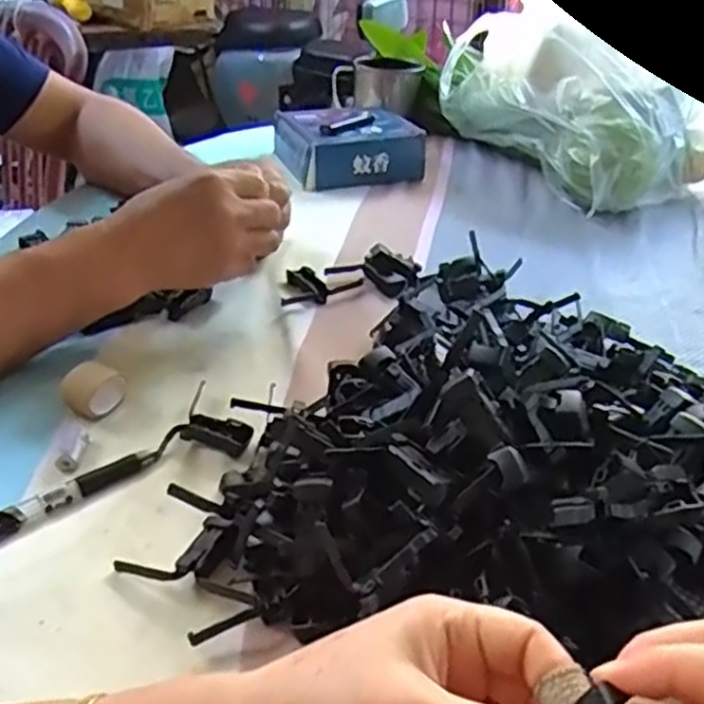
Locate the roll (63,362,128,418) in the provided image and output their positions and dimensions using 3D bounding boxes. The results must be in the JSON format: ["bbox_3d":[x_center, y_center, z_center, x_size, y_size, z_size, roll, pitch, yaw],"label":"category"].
[{"bbox_3d":[-0.171,0.025,0.494,0.035,0.027,0.035,30,42,32],"label":"roll"}]

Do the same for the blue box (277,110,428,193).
[{"bbox_3d":[-0.009,-0.249,0.895,0.152,0.055,0.150,-13,38,-23],"label":"blue box"}]

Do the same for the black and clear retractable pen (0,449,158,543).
[{"bbox_3d":[-0.175,0.087,0.419,0.136,0.010,0.017,-23,43,-33],"label":"black and clear retractable pen"}]

